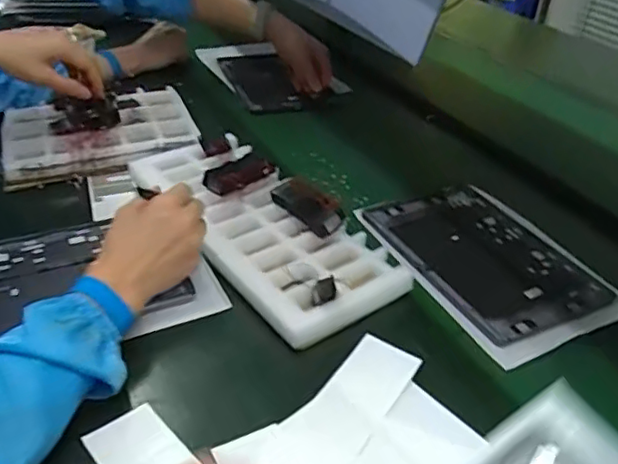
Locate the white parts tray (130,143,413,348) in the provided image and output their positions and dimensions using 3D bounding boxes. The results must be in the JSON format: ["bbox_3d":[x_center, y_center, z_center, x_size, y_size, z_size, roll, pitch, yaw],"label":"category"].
[{"bbox_3d":[-0.061,-0.013,0.668,0.151,0.028,0.333,-29,50,-30],"label":"white parts tray"}]

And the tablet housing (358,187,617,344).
[{"bbox_3d":[0.202,0.026,0.705,0.183,0.014,0.251,-12,38,-22],"label":"tablet housing"}]

